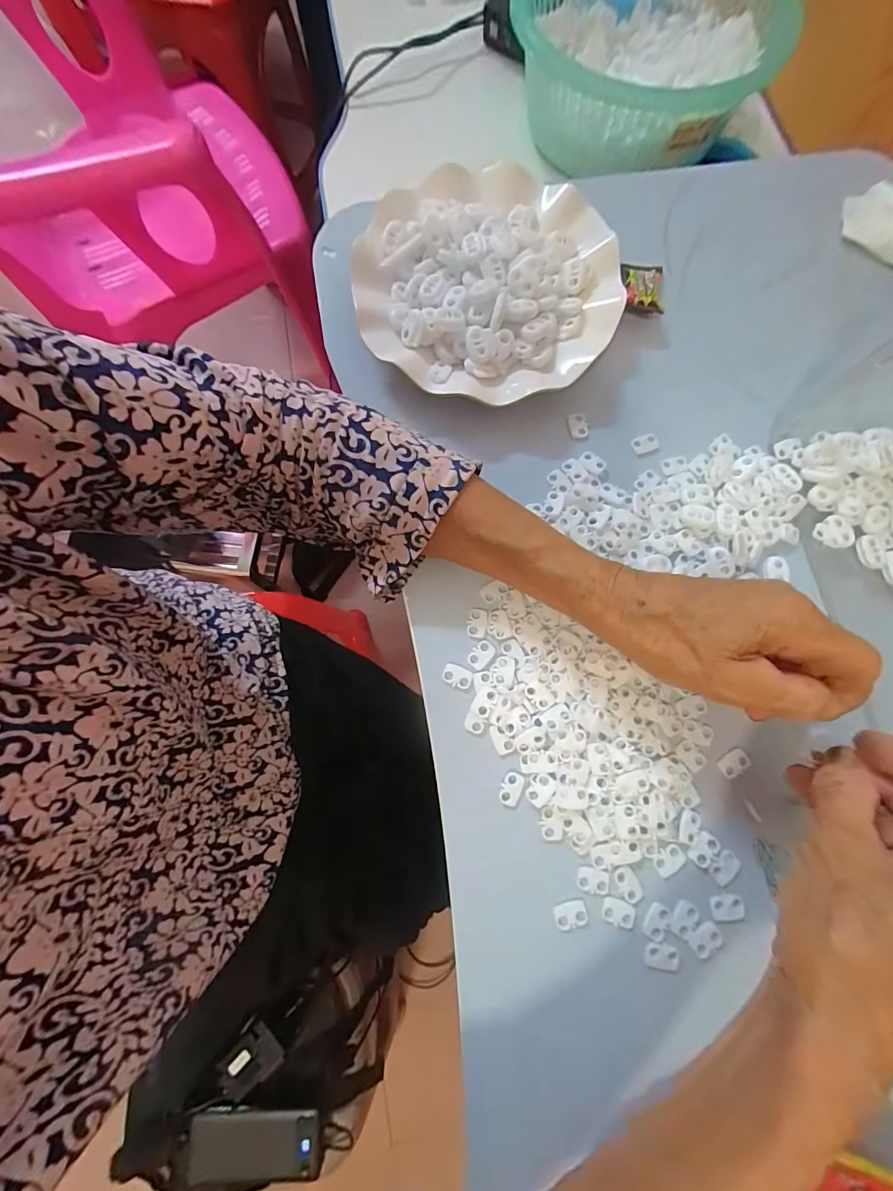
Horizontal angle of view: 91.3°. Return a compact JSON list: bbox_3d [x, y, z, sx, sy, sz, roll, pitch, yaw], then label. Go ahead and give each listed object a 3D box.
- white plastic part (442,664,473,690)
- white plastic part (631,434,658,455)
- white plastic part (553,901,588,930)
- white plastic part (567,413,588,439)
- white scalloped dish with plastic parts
[{"bbox_3d":[0.007,0.050,0.270,0.018,0.004,0.012,21,73,4],"label":"white plastic part"},{"bbox_3d":[0.140,-0.106,0.306,0.018,0.004,0.012,-16,74,-7],"label":"white plastic part"},{"bbox_3d":[0.069,0.178,0.242,0.018,0.004,0.013,-7,74,-5],"label":"white plastic part"},{"bbox_3d":[0.093,-0.120,0.308,0.013,0.004,0.017,-12,74,-6],"label":"white plastic part"},{"bbox_3d":[0.027,-0.219,0.314,0.179,0.040,0.179,1,73,-2],"label":"white scalloped dish with plastic parts"}]

